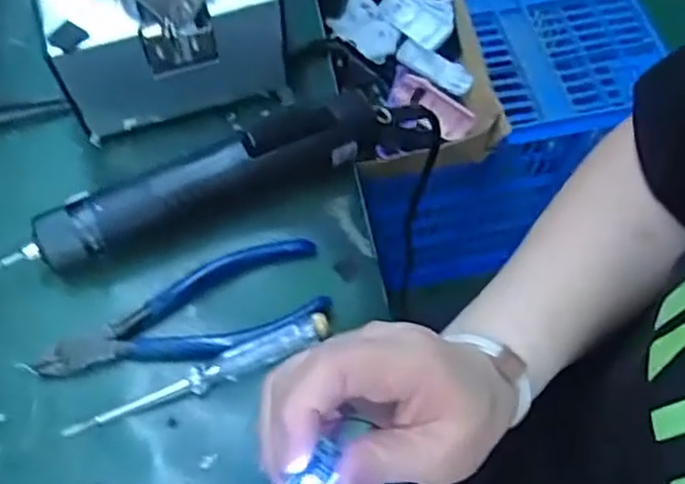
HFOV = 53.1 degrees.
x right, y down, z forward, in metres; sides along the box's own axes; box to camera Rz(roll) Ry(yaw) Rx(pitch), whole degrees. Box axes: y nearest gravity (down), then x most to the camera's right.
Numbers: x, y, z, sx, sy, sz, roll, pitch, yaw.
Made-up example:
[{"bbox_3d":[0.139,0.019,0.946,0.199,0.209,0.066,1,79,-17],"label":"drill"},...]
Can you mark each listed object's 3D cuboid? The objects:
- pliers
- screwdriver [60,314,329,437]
[{"bbox_3d":[-0.083,0.037,0.364,0.149,0.016,0.051,-15,65,-11],"label":"pliers"},{"bbox_3d":[-0.072,0.068,0.347,0.136,0.020,0.015,-20,67,-13],"label":"screwdriver"}]

